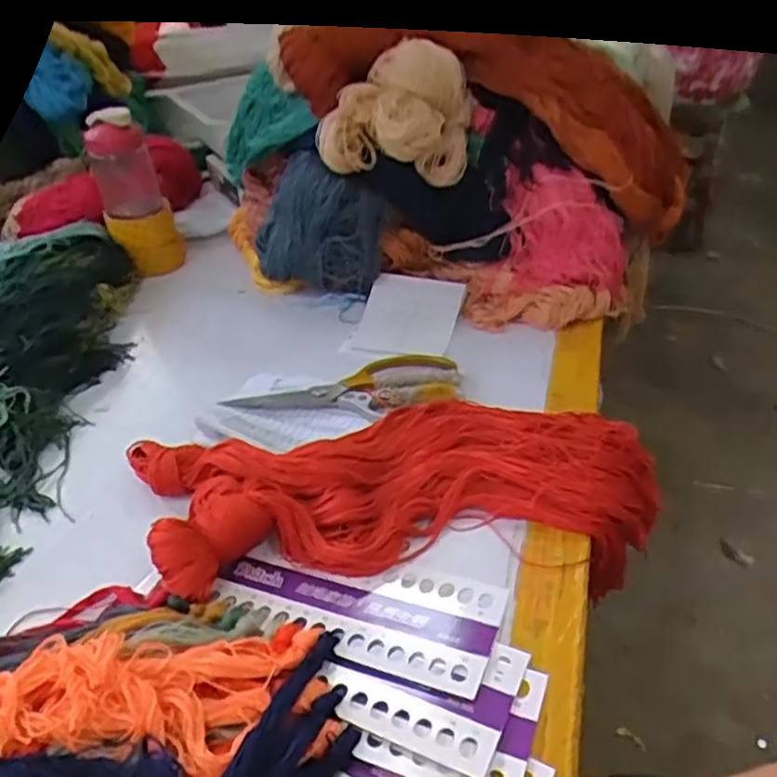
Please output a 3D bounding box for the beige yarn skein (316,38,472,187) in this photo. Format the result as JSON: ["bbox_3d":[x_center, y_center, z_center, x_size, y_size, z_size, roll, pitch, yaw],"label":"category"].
[{"bbox_3d":[0.007,-0.291,0.738,0.150,0.135,0.109,1,36,9],"label":"beige yarn skein"}]

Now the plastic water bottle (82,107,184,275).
[{"bbox_3d":[-0.318,-0.240,0.858,0.079,0.199,0.066,-17,37,-15],"label":"plastic water bottle"}]

